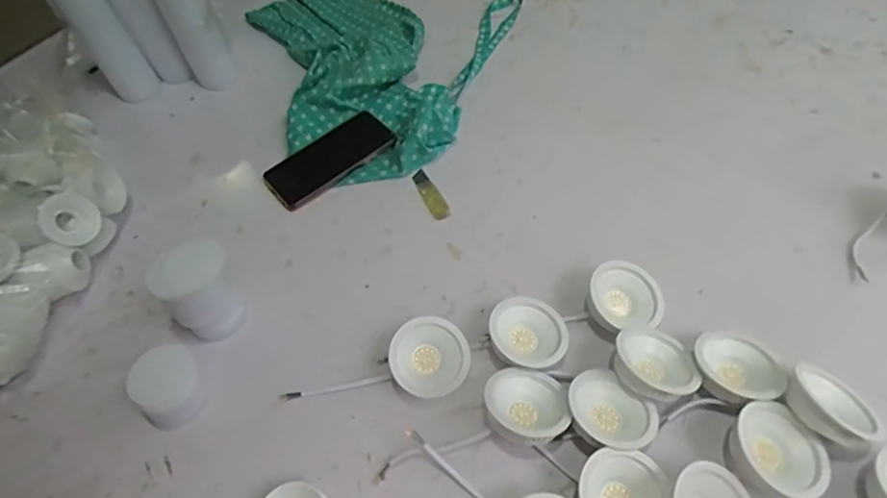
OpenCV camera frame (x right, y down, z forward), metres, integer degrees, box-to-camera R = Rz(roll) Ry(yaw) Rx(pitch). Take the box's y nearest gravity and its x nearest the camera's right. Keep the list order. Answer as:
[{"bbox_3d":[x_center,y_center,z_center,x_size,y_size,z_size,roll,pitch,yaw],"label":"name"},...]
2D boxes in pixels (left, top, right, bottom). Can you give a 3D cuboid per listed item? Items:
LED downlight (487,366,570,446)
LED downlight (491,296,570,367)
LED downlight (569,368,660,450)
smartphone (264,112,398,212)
[{"bbox_3d":[0.069,0.131,0.453,0.065,0.032,0.062,2,53,7],"label":"LED downlight"},{"bbox_3d":[0.078,0.080,0.502,0.064,0.035,0.071,-35,57,-20],"label":"LED downlight"},{"bbox_3d":[0.135,0.136,0.450,0.059,0.030,0.069,-38,58,-21],"label":"LED downlight"},{"bbox_3d":[-0.143,-0.114,0.686,0.163,0.014,0.080,-36,57,-20],"label":"smartphone"}]

